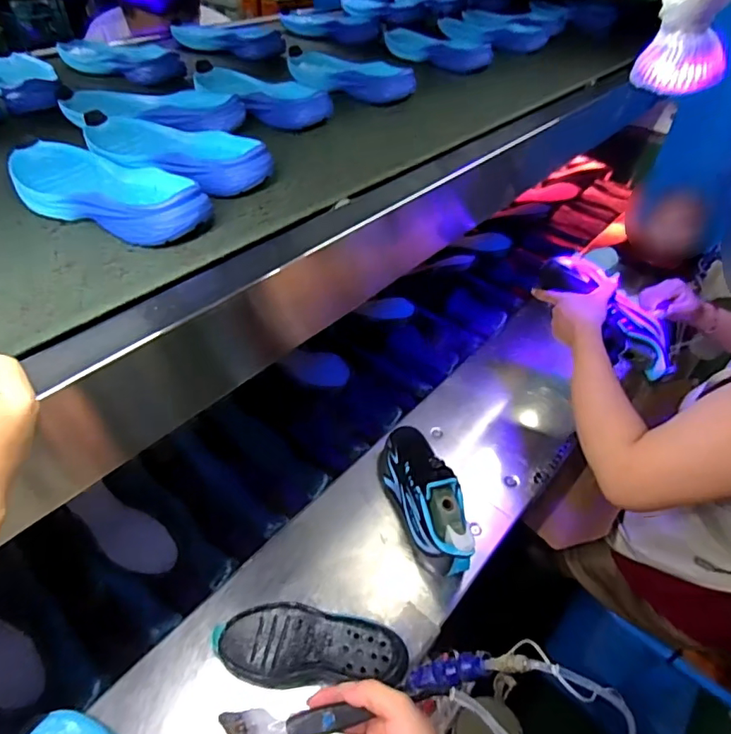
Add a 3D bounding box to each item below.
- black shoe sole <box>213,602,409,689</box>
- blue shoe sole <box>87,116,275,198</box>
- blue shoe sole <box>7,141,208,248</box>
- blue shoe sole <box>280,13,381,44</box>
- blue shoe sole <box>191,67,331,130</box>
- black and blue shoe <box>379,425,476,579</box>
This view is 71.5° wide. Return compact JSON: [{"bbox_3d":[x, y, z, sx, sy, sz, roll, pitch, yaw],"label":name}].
[{"bbox_3d":[-0.063,0.321,0.584,0.210,0.037,0.080,3,43,0],"label":"black shoe sole"},{"bbox_3d":[-0.213,-0.230,0.548,0.240,0.039,0.091,21,46,18],"label":"blue shoe sole"},{"bbox_3d":[-0.252,-0.171,0.496,0.239,0.038,0.098,20,46,18],"label":"blue shoe sole"},{"bbox_3d":[-0.082,-0.695,1.036,0.231,0.036,0.085,29,49,25],"label":"blue shoe sole"},{"bbox_3d":[-0.156,-0.376,0.709,0.105,0.044,0.246,-30,52,-30],"label":"blue shoe sole"},{"bbox_3d":[0.078,0.171,0.701,0.082,0.107,0.234,-6,44,-10],"label":"black and blue shoe"}]

